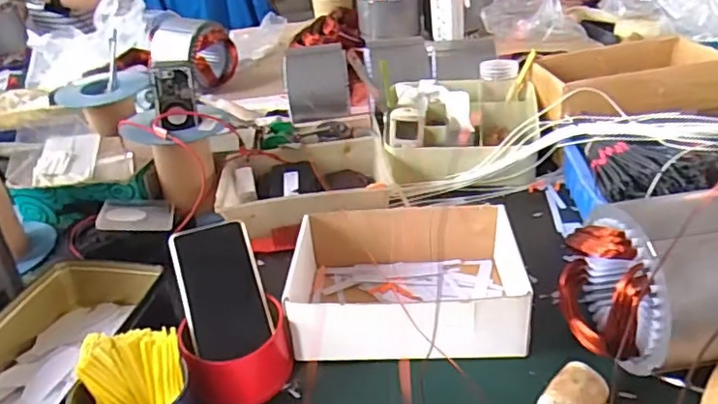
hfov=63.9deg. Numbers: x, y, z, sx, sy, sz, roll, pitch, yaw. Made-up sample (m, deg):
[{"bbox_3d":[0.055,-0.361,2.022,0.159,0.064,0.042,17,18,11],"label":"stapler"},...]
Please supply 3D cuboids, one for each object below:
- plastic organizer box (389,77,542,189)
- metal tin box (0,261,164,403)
[{"bbox_3d":[0.164,-0.109,0.900,0.217,0.098,0.169,2,33,10],"label":"plastic organizer box"},{"bbox_3d":[-0.303,0.150,0.597,0.156,0.066,0.251,-1,32,7],"label":"metal tin box"}]

